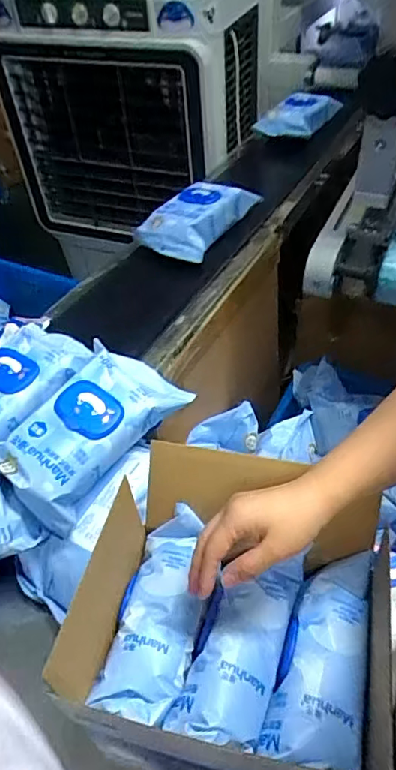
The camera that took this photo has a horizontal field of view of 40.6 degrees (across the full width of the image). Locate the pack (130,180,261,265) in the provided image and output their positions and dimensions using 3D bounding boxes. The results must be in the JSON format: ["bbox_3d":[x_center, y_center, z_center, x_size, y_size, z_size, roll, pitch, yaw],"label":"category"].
[{"bbox_3d":[0.003,-0.343,1.059,0.140,0.074,0.251,22,50,25],"label":"pack"}]

